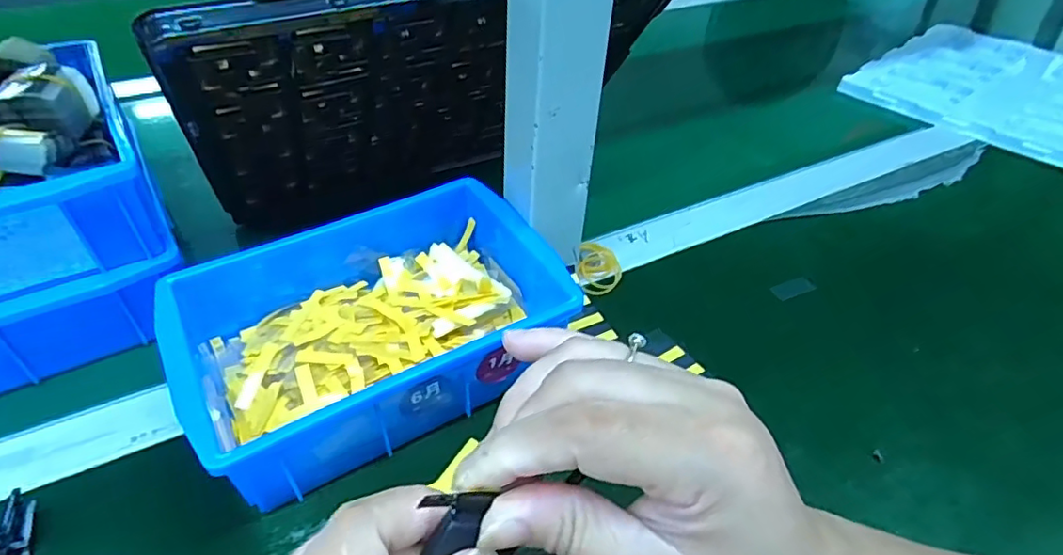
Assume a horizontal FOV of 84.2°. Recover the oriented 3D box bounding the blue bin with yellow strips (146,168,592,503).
[{"bbox_3d":[-0.093,0.021,0.341,0.201,0.057,0.141,-23,48,-26],"label":"blue bin with yellow strips"}]

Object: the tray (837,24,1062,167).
[{"bbox_3d":[0.549,-0.218,0.671,0.270,0.036,0.304,34,48,31],"label":"tray"}]

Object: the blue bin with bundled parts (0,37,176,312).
[{"bbox_3d":[-0.308,-0.069,0.339,0.130,0.074,0.186,-24,49,-26],"label":"blue bin with bundled parts"}]

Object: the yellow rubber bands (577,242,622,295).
[{"bbox_3d":[0.049,-0.009,0.428,0.030,0.007,0.049,4,43,0],"label":"yellow rubber bands"}]

